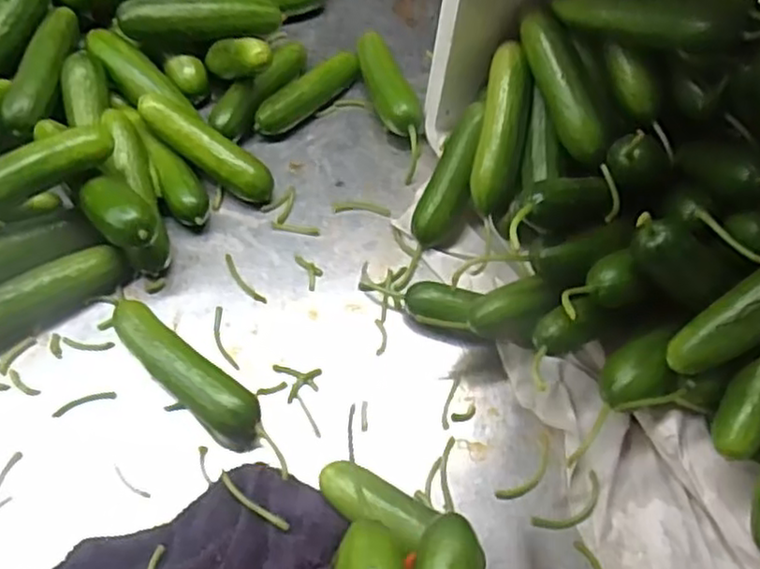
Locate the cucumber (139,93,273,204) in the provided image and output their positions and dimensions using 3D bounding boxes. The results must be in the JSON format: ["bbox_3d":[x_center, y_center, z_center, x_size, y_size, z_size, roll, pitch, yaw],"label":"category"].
[{"bbox_3d":[-0.132,-0.103,0.533,0.113,0.027,0.029,37,62,-9],"label":"cucumber"}]

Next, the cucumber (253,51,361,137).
[{"bbox_3d":[-0.059,-0.162,0.590,0.023,0.034,0.108,37,65,17],"label":"cucumber"}]

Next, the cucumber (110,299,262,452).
[{"bbox_3d":[-0.130,0.059,0.461,0.129,0.033,0.033,34,64,16],"label":"cucumber"}]

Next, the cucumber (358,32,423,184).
[{"bbox_3d":[0.010,-0.158,0.590,0.036,0.031,0.153,-10,61,-9],"label":"cucumber"}]

